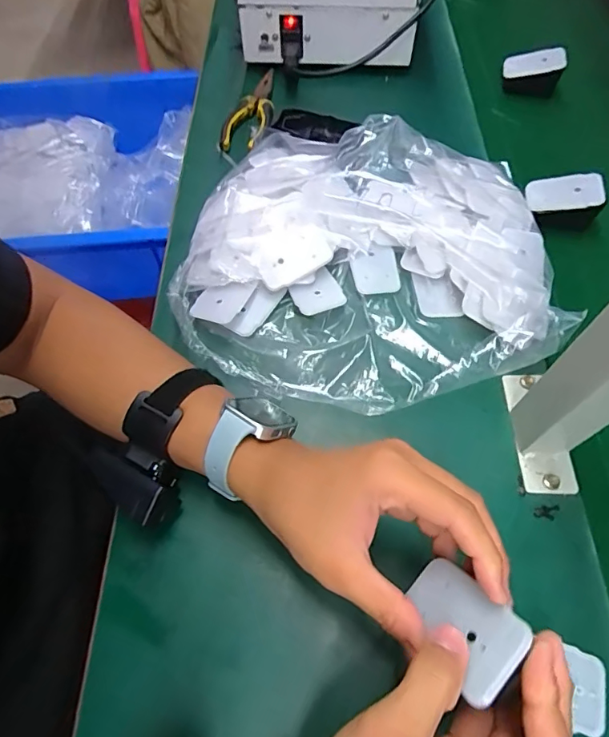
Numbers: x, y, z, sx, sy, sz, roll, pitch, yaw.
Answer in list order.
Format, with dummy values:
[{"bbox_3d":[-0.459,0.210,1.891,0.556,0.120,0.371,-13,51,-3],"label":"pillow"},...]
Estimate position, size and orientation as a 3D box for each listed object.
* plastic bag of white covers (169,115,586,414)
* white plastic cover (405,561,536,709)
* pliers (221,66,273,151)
[{"bbox_3d":[0.058,-0.102,0.429,0.318,0.068,0.271,15,63,9],"label":"plastic bag of white covers"},{"bbox_3d":[0.078,0.127,0.240,0.041,0.004,0.063,-47,31,-7],"label":"white plastic cover"},{"bbox_3d":[-0.060,-0.313,0.570,0.049,0.023,0.152,9,62,6],"label":"pliers"}]

